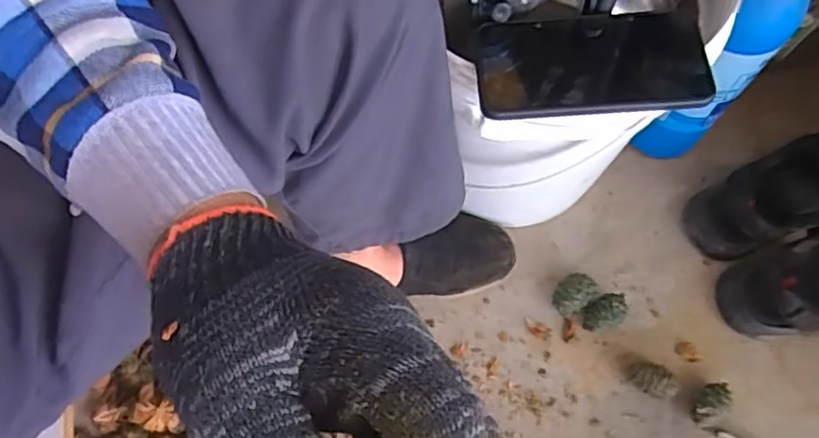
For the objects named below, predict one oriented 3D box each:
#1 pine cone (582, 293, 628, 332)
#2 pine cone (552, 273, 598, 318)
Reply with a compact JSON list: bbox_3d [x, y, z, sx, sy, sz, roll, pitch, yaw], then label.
[{"bbox_3d":[0.224,0.108,0.735,0.052,0.037,0.038,-27,74,-8],"label":"pine cone"},{"bbox_3d":[0.189,0.086,0.741,0.044,0.044,0.037,-33,75,-10],"label":"pine cone"}]

